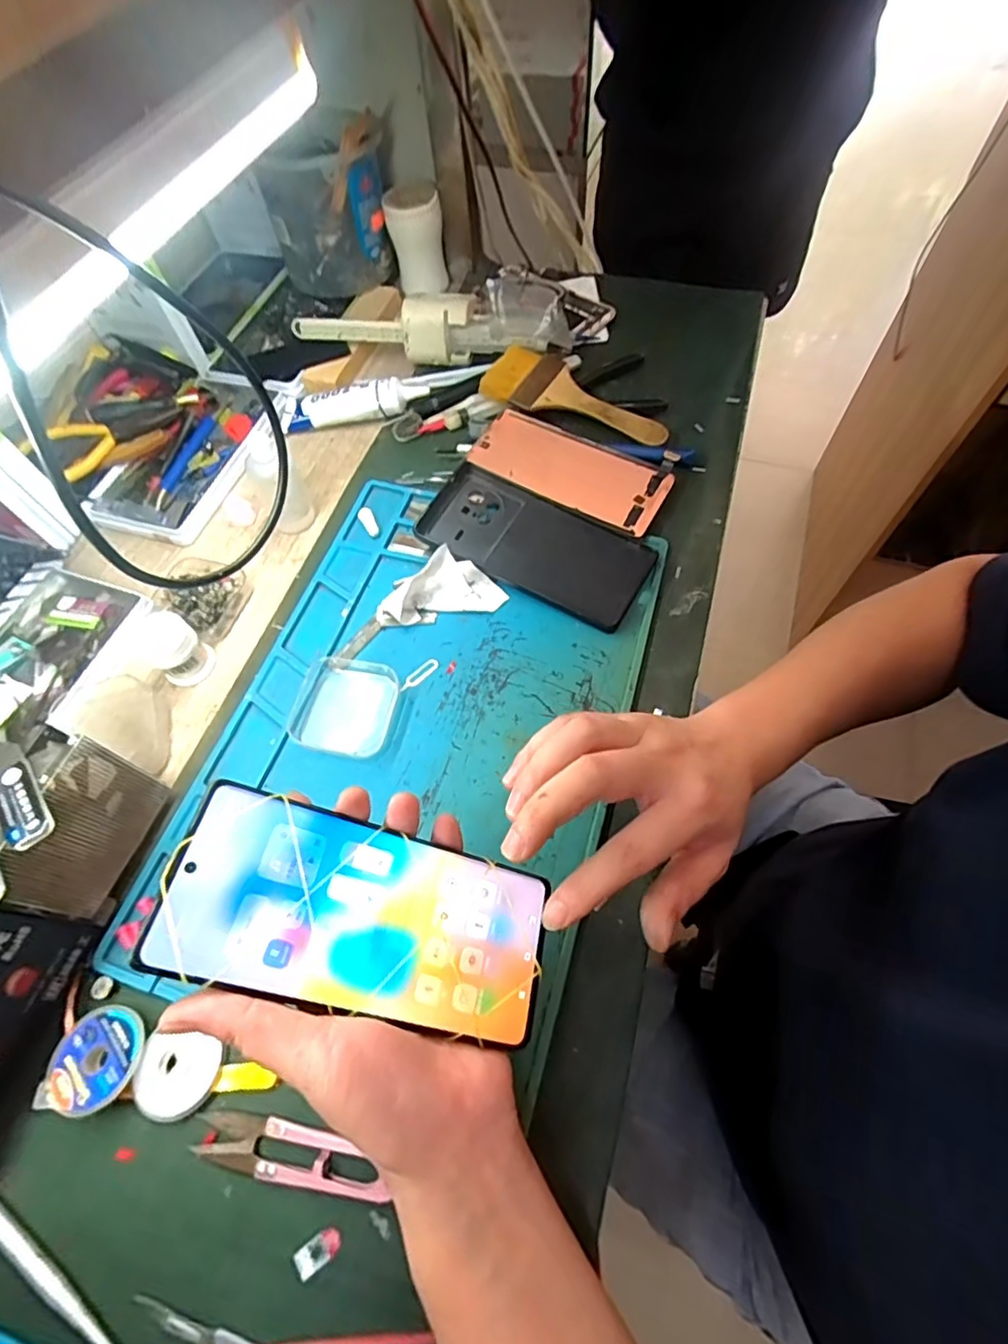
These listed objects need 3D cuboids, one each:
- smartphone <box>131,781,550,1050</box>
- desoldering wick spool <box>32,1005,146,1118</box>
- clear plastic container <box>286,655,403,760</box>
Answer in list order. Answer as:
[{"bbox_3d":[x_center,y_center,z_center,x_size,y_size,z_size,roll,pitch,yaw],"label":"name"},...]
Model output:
[{"bbox_3d":[-0.056,0.104,0.250,0.161,0.004,0.071,22,57,-15],"label":"smartphone"},{"bbox_3d":[-0.207,0.196,0.293,0.045,0.014,0.045,-1,62,3],"label":"desoldering wick spool"},{"bbox_3d":[-0.103,0.022,0.380,0.062,0.014,0.064,9,63,8],"label":"clear plastic container"}]

